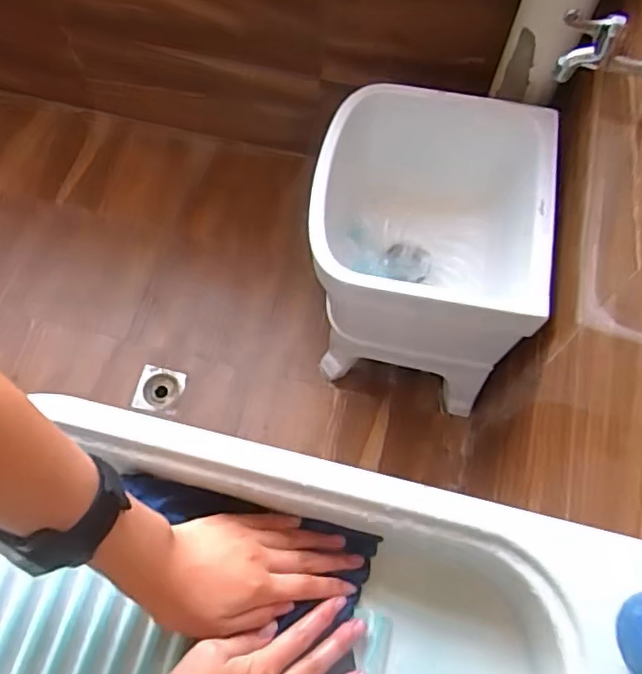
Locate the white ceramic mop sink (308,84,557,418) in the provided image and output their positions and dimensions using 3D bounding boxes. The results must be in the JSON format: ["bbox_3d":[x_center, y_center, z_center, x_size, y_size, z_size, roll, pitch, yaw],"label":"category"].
[{"bbox_3d":[0.188,-0.138,1.123,0.380,0.441,0.396,11,65,4],"label":"white ceramic mop sink"}]

